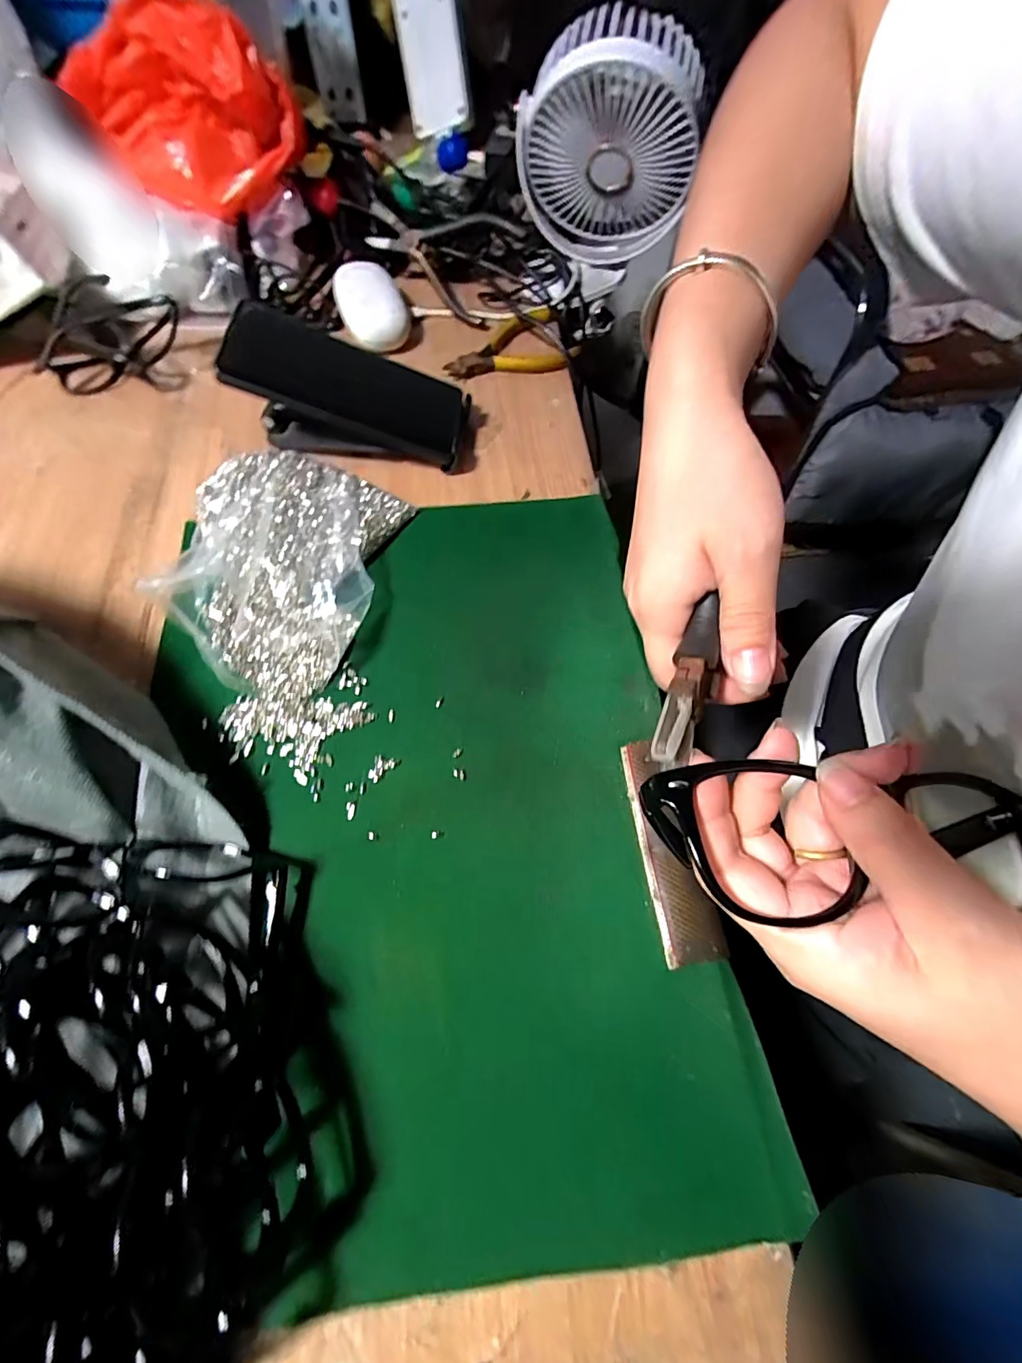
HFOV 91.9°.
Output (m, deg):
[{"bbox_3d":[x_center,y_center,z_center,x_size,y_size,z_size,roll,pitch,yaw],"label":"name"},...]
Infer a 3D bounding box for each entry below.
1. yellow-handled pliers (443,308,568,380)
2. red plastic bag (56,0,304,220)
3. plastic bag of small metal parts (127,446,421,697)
[{"bbox_3d":[-0.009,-0.312,0.455,0.107,0.016,0.078,-10,66,-7],"label":"yellow-handled pliers"},{"bbox_3d":[-0.286,-0.476,0.411,0.198,0.106,0.062,13,66,4],"label":"red plastic bag"},{"bbox_3d":[-0.155,-0.079,0.330,0.130,0.037,0.170,12,66,3],"label":"plastic bag of small metal parts"}]

